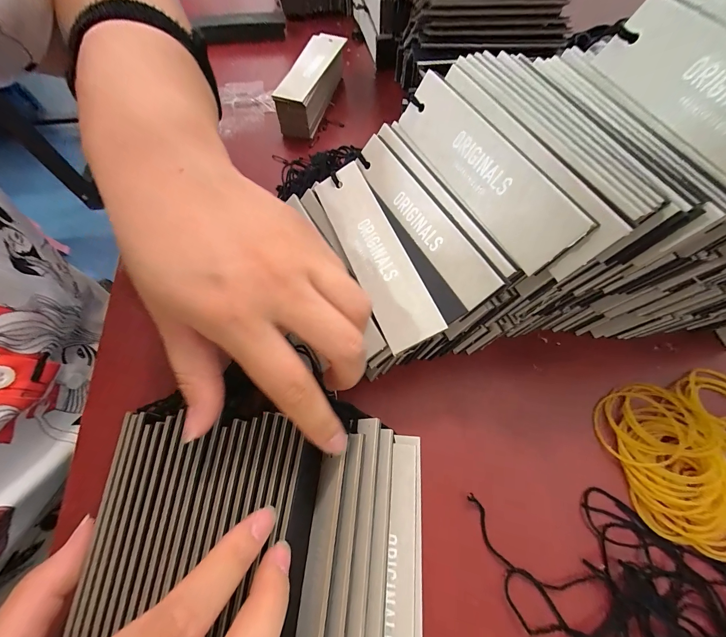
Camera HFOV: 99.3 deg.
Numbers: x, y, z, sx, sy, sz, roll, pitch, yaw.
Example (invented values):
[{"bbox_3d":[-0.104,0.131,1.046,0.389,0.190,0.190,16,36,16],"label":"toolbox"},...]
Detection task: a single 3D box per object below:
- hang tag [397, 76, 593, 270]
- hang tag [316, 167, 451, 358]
[{"bbox_3d":[0.058,-0.079,0.159,0.004,0.031,0.124,-8,60,-39],"label":"hang tag"},{"bbox_3d":[0.005,-0.041,0.183,0.032,0.004,0.125,-29,68,12],"label":"hang tag"}]

